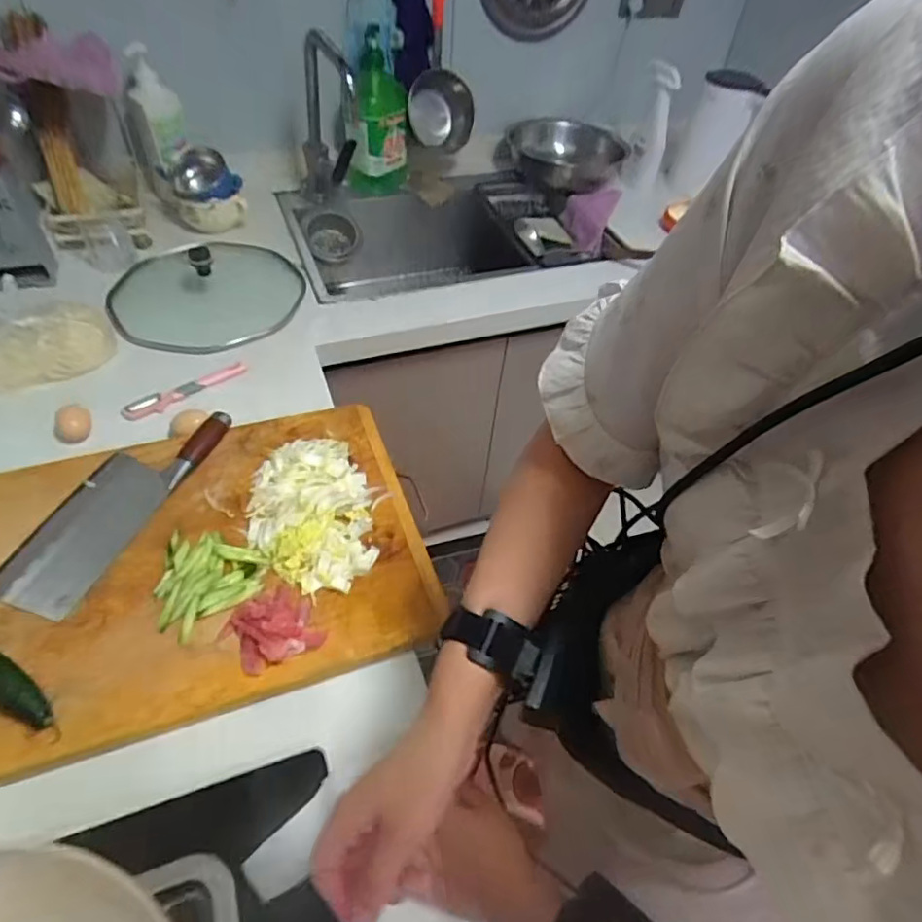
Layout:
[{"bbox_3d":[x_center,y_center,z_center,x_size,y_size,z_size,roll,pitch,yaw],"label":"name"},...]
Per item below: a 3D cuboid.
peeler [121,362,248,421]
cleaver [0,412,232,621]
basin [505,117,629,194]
[{"bbox_3d":[-0.404,-0.105,0.853,0.178,0.019,0.028,-32,59,-29],"label":"peeler"},{"bbox_3d":[-0.408,0.038,0.690,0.107,0.036,0.301,20,50,12],"label":"cleaver"},{"bbox_3d":[0.230,-0.697,1.315,0.261,0.087,0.261,3,48,-3],"label":"basin"}]

